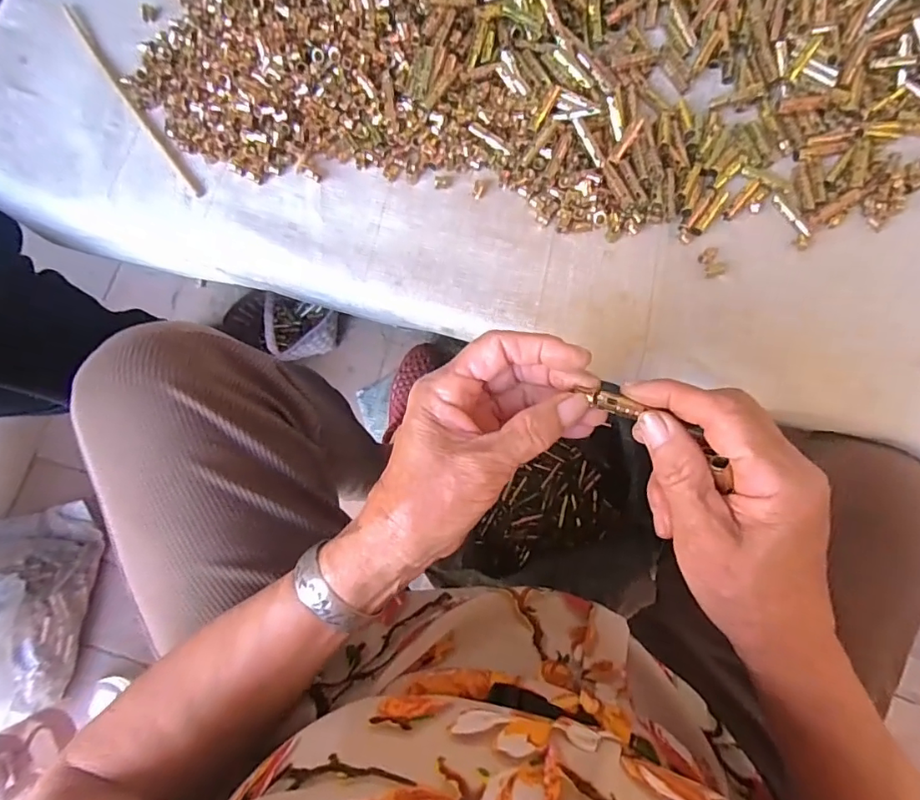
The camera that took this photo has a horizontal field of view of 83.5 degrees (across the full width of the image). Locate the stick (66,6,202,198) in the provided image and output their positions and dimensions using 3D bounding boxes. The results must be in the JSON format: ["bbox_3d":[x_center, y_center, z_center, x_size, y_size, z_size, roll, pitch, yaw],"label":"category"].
[{"bbox_3d":[-0.265,-0.243,0.416,0.010,0.004,0.220,-36,81,-6],"label":"stick"}]

